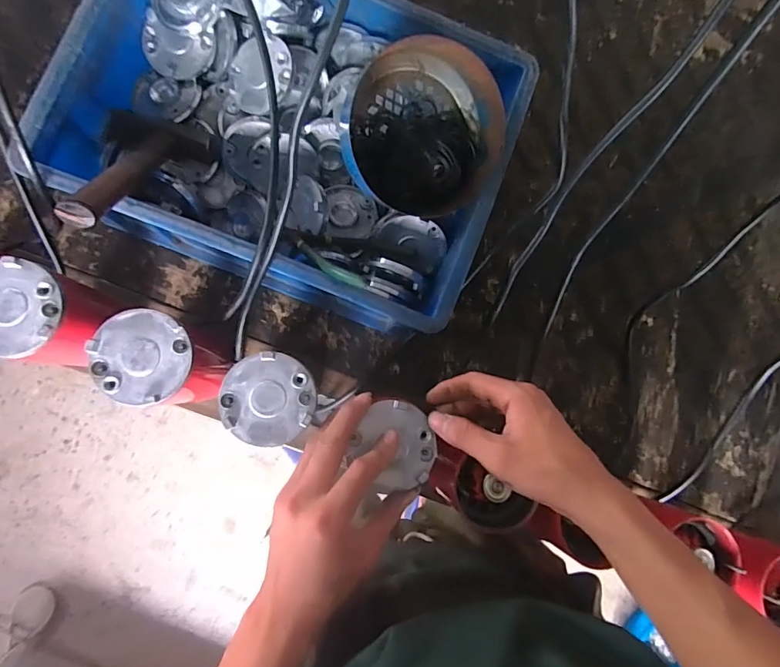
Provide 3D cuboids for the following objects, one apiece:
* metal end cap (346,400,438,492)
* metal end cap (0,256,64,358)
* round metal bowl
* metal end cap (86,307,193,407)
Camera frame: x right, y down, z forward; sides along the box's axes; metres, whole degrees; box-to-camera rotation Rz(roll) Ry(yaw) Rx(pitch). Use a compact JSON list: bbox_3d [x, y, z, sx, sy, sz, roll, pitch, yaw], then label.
[{"bbox_3d":[0.006,0.092,0.372,0.065,0.010,0.066,1,85,-7],"label":"metal end cap"},{"bbox_3d":[-0.292,-0.019,0.348,0.070,0.012,0.071,0,86,-6],"label":"metal end cap"},{"bbox_3d":[0.030,-0.193,0.425,0.143,0.078,0.136,1,85,-7],"label":"round metal bowl"},{"bbox_3d":[-0.195,0.018,0.356,0.072,0.009,0.070,0,86,-6],"label":"metal end cap"}]

